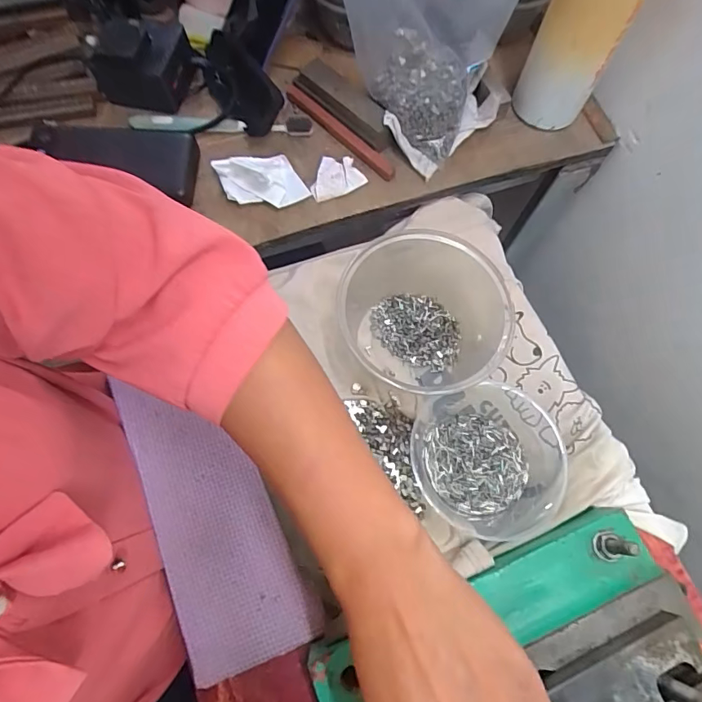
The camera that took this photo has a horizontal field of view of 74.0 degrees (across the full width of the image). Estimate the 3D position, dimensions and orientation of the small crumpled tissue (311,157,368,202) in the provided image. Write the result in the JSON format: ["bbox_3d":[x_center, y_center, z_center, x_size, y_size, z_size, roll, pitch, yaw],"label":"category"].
[{"bbox_3d":[-0.016,-0.169,0.452,0.052,0.012,0.038,-23,74,-8],"label":"small crumpled tissue"}]

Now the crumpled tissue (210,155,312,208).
[{"bbox_3d":[-0.083,-0.158,0.436,0.077,0.027,0.050,-16,73,-6],"label":"crumpled tissue"}]

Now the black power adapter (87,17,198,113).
[{"bbox_3d":[-0.204,-0.288,0.462,0.085,0.054,0.070,9,72,2],"label":"black power adapter"}]

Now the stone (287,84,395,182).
[{"bbox_3d":[-0.010,-0.219,0.463,0.015,0.013,0.146,-43,77,-13],"label":"stone"}]

